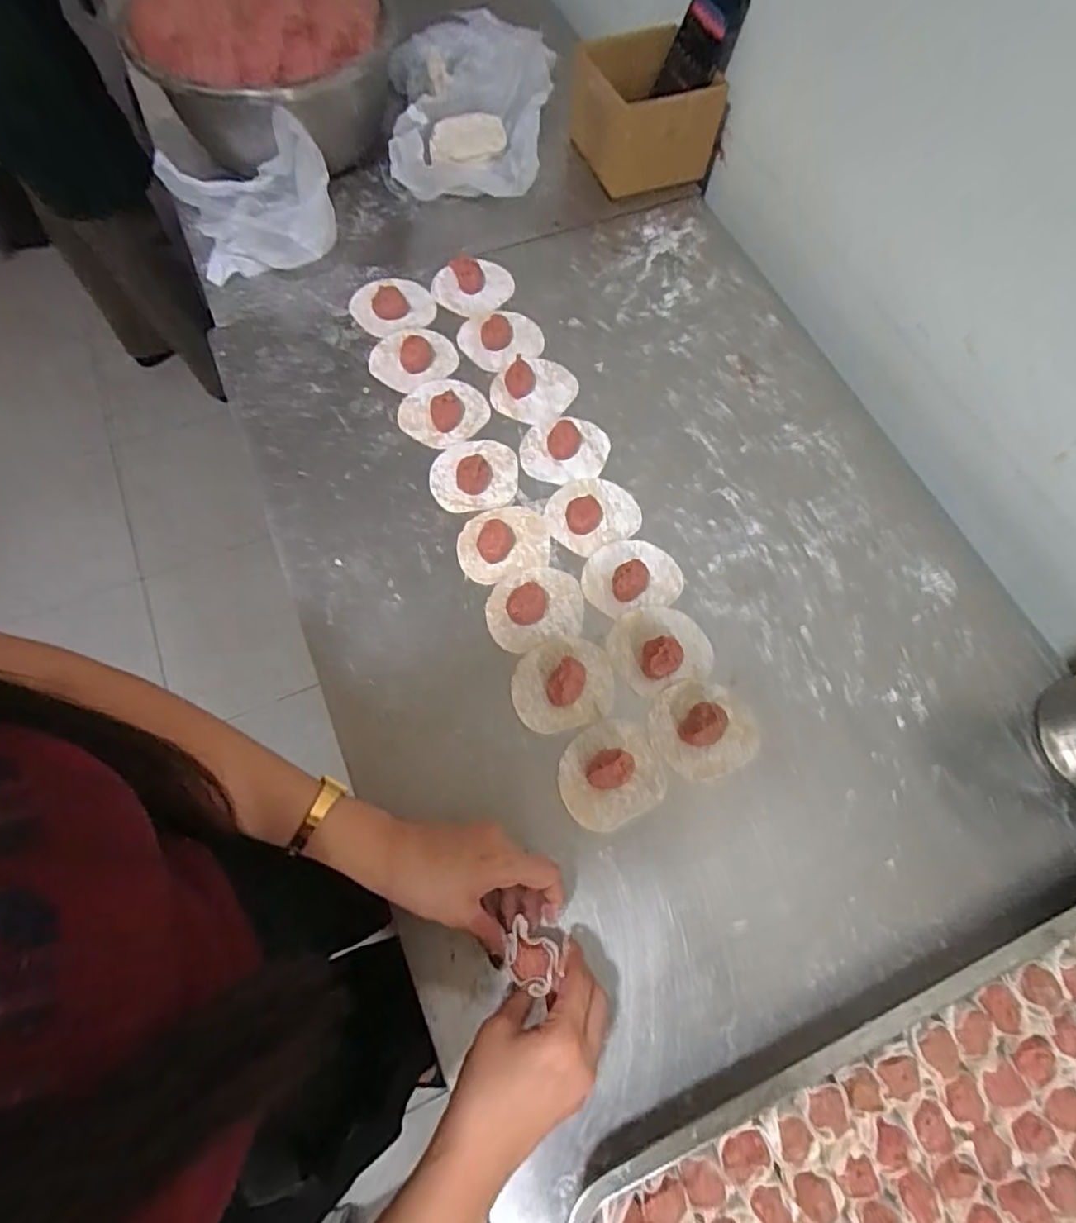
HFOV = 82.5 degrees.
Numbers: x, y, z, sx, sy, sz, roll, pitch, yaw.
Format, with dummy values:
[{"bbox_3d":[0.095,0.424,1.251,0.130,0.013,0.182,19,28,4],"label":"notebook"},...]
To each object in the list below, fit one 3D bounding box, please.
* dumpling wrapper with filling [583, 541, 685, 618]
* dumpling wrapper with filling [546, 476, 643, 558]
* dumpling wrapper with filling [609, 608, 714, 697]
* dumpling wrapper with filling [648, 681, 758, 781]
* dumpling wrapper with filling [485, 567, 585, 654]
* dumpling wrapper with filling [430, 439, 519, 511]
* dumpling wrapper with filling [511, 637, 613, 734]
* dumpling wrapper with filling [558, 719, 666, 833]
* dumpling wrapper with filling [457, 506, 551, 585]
[{"bbox_3d":[0.085,-0.035,0.555,0.088,0.020,0.069,-13,71,-7],"label":"dumpling wrapper with filling"},{"bbox_3d":[0.053,-0.096,0.581,0.087,0.016,0.073,-25,73,-11],"label":"dumpling wrapper with filling"},{"bbox_3d":[0.107,0.028,0.528,0.088,0.023,0.074,-16,71,-8],"label":"dumpling wrapper with filling"},{"bbox_3d":[0.139,0.094,0.500,0.088,0.027,0.078,-10,70,-6],"label":"dumpling wrapper with filling"},{"bbox_3d":[-0.002,-0.007,0.538,0.087,0.023,0.072,-16,71,-8],"label":"dumpling wrapper with filling"},{"bbox_3d":[-0.062,-0.135,0.593,0.083,0.016,0.076,1,70,-2],"label":"dumpling wrapper with filling"},{"bbox_3d":[0.022,0.058,0.512,0.086,0.024,0.074,-19,71,-9],"label":"dumpling wrapper with filling"},{"bbox_3d":[0.059,0.126,0.483,0.085,0.028,0.074,-28,73,-12],"label":"dumpling wrapper with filling"},{"bbox_3d":[-0.032,-0.067,0.564,0.087,0.023,0.070,-21,72,-10],"label":"dumpling wrapper with filling"}]

